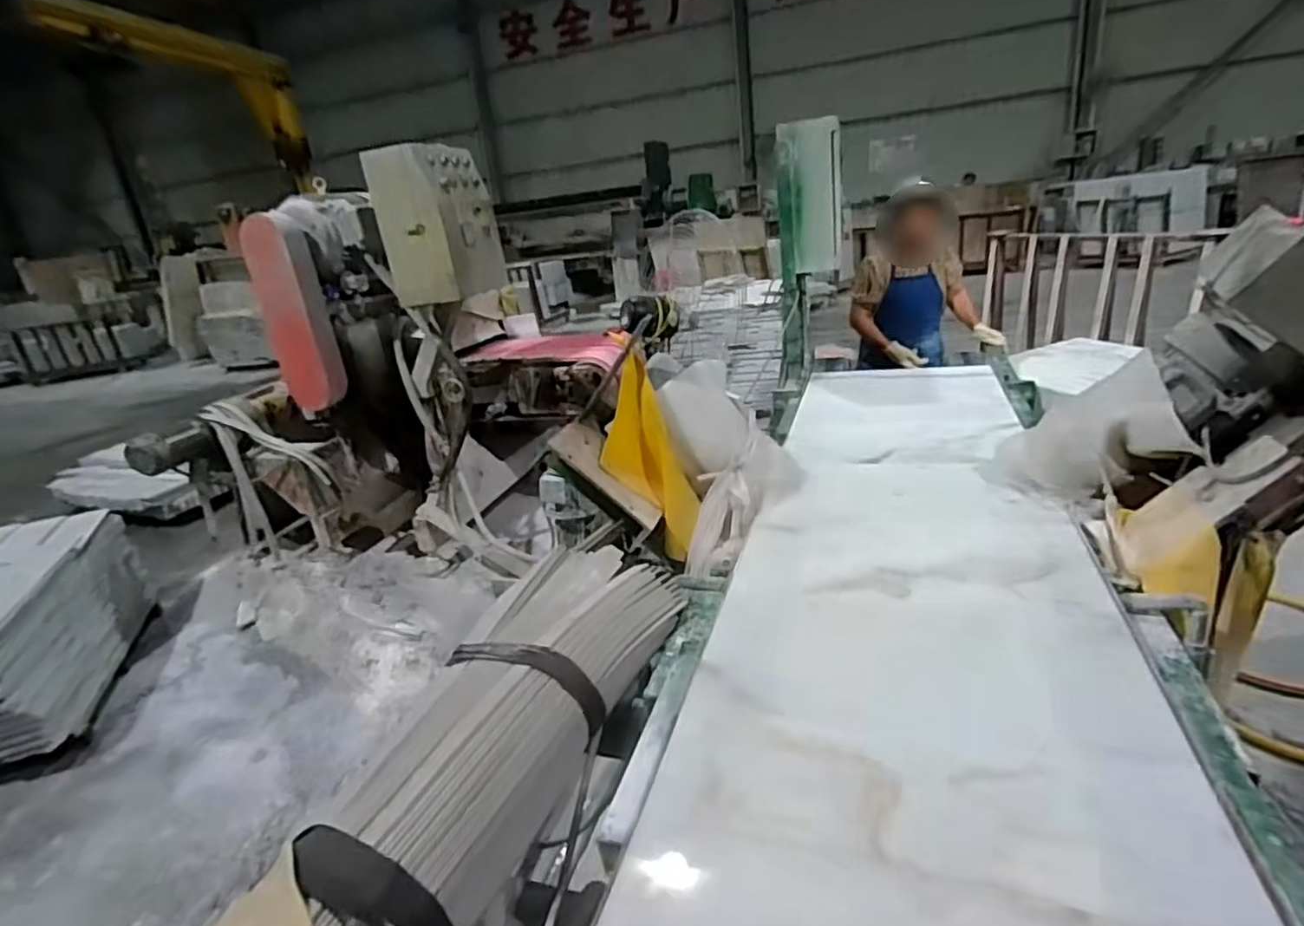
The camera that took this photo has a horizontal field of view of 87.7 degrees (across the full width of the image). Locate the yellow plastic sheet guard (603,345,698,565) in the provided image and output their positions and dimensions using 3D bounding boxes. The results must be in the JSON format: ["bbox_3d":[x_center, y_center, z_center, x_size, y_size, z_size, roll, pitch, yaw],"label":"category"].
[{"bbox_3d":[-0.018,-0.004,1.538,0.162,0.458,0.039,-22,3,-8],"label":"yellow plastic sheet guard"}]

